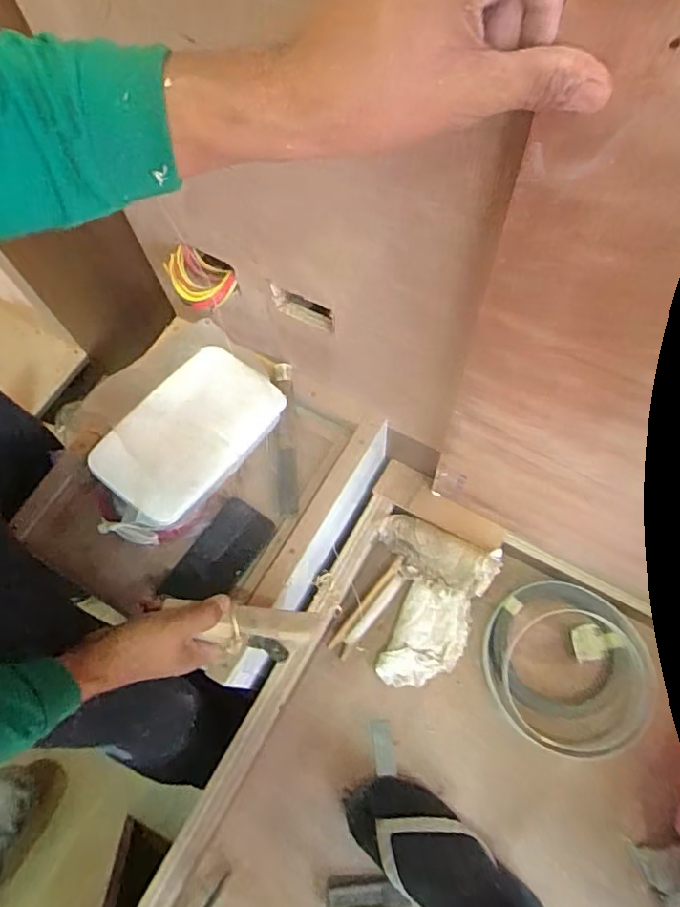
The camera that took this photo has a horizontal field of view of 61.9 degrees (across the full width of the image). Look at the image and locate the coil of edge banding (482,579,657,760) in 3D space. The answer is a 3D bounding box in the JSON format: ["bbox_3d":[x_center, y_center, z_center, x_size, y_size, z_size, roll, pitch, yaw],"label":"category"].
[{"bbox_3d":[0.307,0.286,0.769,0.209,0.025,0.215,-1,66,2],"label":"coil of edge banding"}]

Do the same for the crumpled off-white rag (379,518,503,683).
[{"bbox_3d":[0.109,0.206,0.788,0.160,0.076,0.212,21,69,12],"label":"crumpled off-white rag"}]

